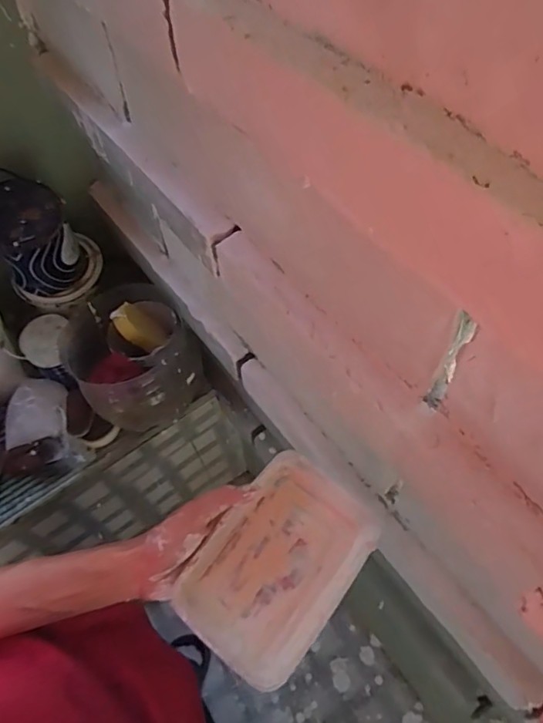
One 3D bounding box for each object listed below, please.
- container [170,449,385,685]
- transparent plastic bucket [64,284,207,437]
[{"bbox_3d":[0.008,0.175,0.453,0.113,0.054,0.166,32,65,22],"label":"container"},{"bbox_3d":[-0.271,-0.003,1.057,0.235,0.195,0.233,-2,57,3],"label":"transparent plastic bucket"}]

